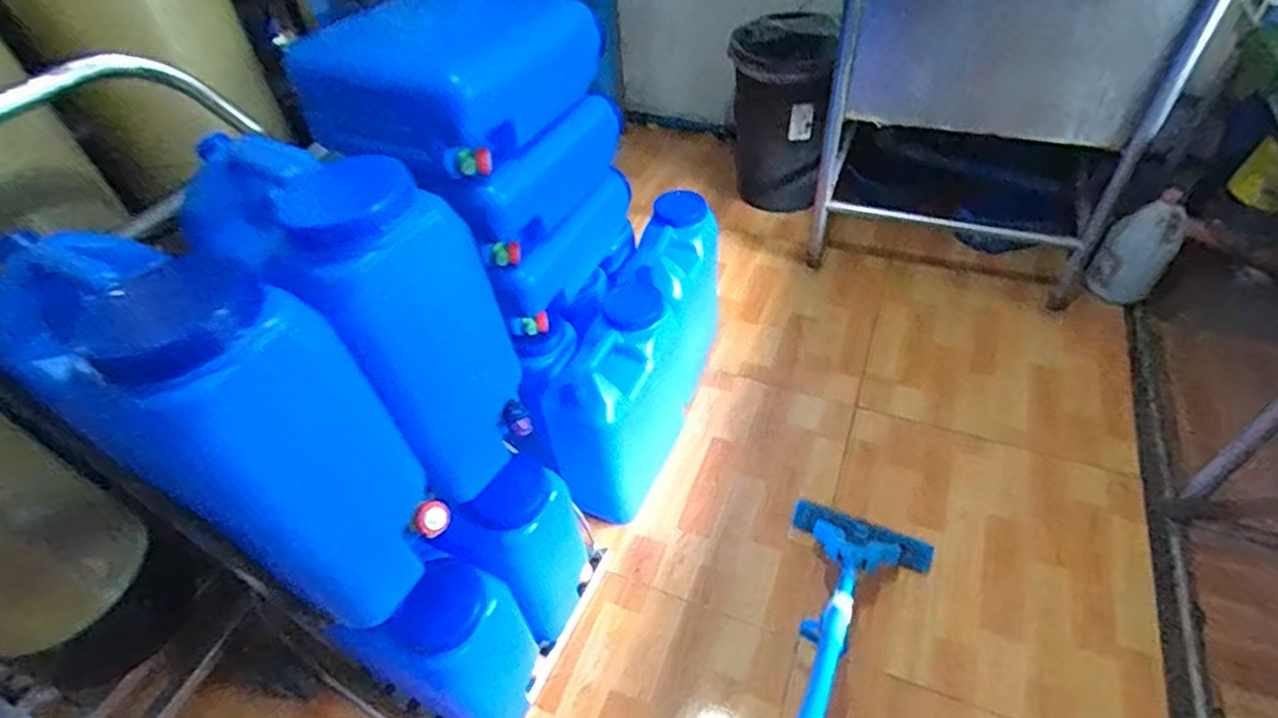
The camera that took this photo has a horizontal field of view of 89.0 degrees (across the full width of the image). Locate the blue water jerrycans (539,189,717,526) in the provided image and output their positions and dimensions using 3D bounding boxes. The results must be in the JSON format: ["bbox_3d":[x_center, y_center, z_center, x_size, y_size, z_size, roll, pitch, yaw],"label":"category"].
[{"bbox_3d":[0.022,-0.006,1.506,0.179,0.415,0.719,12,50,16],"label":"blue water jerrycans"}]

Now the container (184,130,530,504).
[{"bbox_3d":[-0.320,-0.052,0.766,0.310,0.383,0.159,25,55,26],"label":"container"}]

